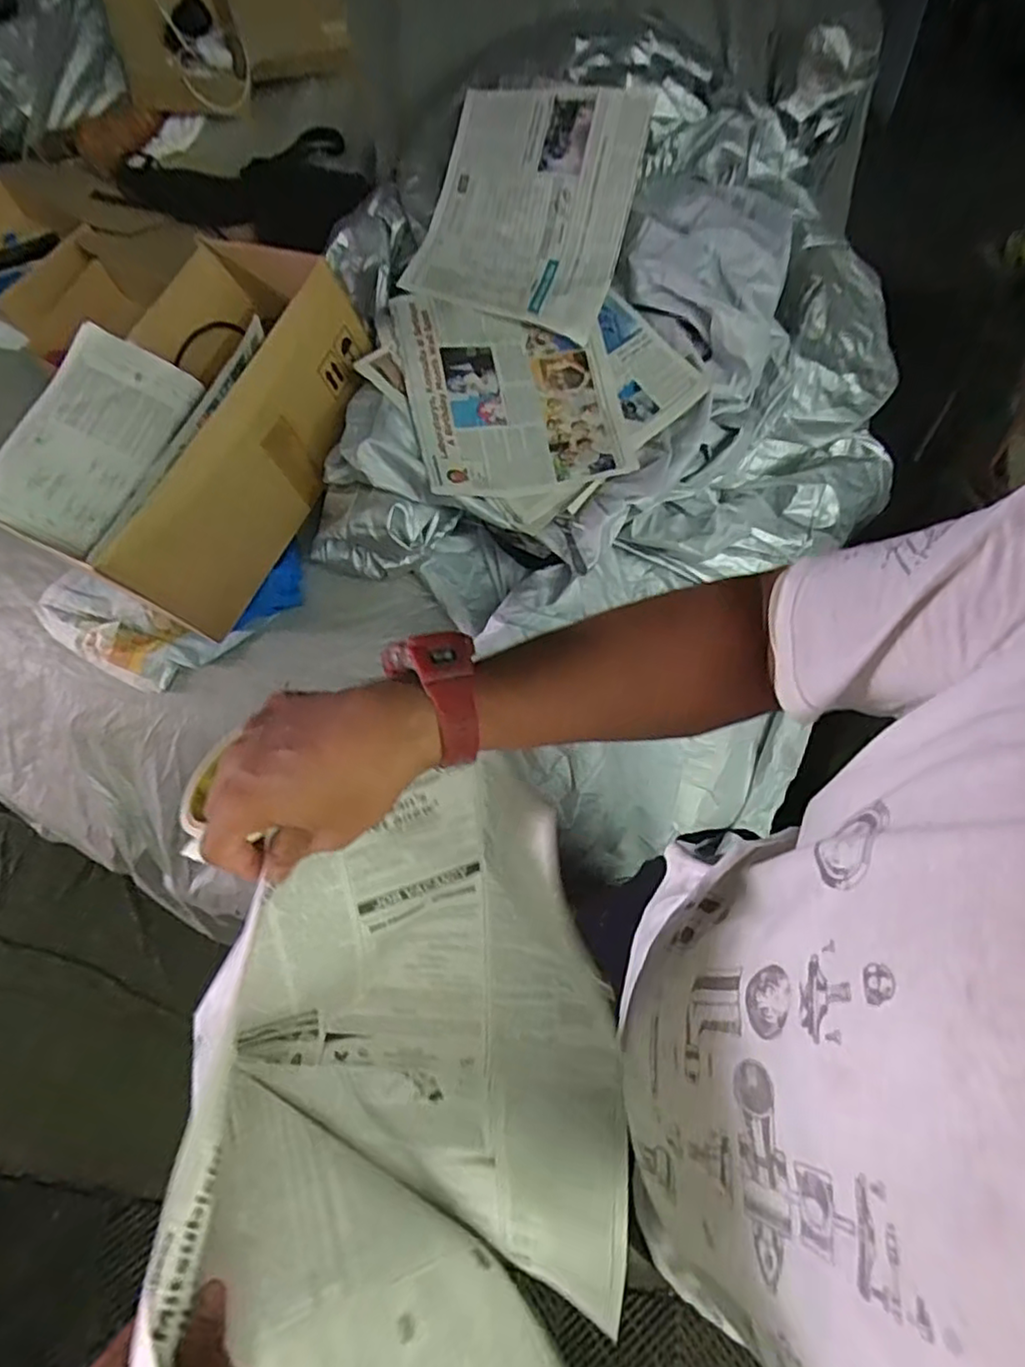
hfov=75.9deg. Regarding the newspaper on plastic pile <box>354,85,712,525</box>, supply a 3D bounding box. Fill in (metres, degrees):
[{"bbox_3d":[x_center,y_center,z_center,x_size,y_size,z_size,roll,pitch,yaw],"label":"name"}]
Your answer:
[{"bbox_3d":[0.044,-0.484,0.862,0.422,0.218,0.495,8,61,5],"label":"newspaper on plastic pile"}]

